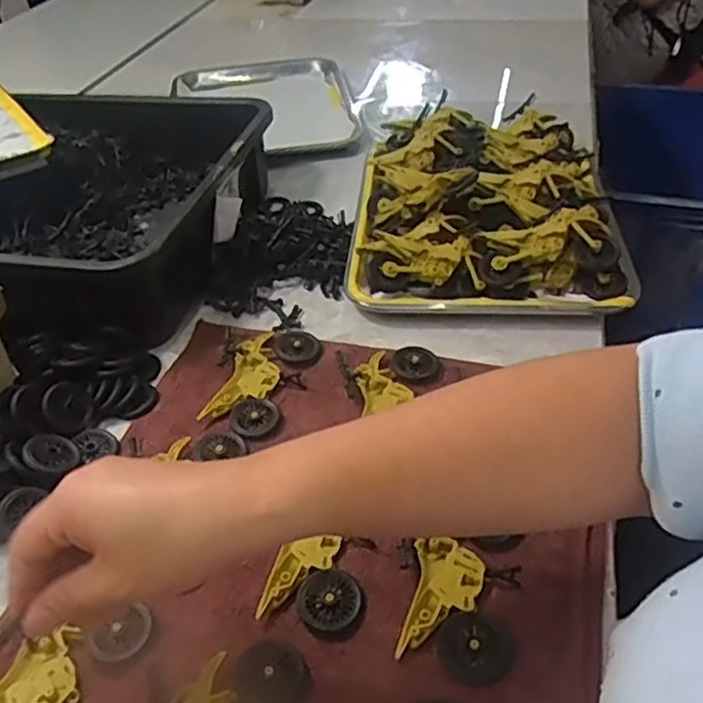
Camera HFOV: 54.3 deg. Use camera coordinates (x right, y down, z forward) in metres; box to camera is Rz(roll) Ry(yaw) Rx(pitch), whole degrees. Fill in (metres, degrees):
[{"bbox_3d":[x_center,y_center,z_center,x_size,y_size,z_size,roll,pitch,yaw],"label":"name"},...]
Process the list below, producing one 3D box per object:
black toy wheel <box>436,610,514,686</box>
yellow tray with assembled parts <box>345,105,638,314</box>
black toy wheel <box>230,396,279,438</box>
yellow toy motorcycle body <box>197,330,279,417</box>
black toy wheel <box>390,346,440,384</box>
[{"bbox_3d":[0.067,0.160,0.371,0.039,0.005,0.039,-3,40,3],"label":"black toy wheel"},{"bbox_3d":[0.133,-0.165,0.710,0.256,0.062,0.347,-1,40,6],"label":"yellow tray with assembled parts"},{"bbox_3d":[-0.073,0.049,0.519,0.035,0.006,0.038,-3,40,3],"label":"black toy wheel"},{"bbox_3d":[-0.080,0.019,0.554,0.044,0.012,0.105,6,41,14],"label":"yellow toy motorcycle body"},{"bbox_3d":[0.050,0.011,0.552,0.035,0.012,0.035,-3,40,3],"label":"black toy wheel"}]

